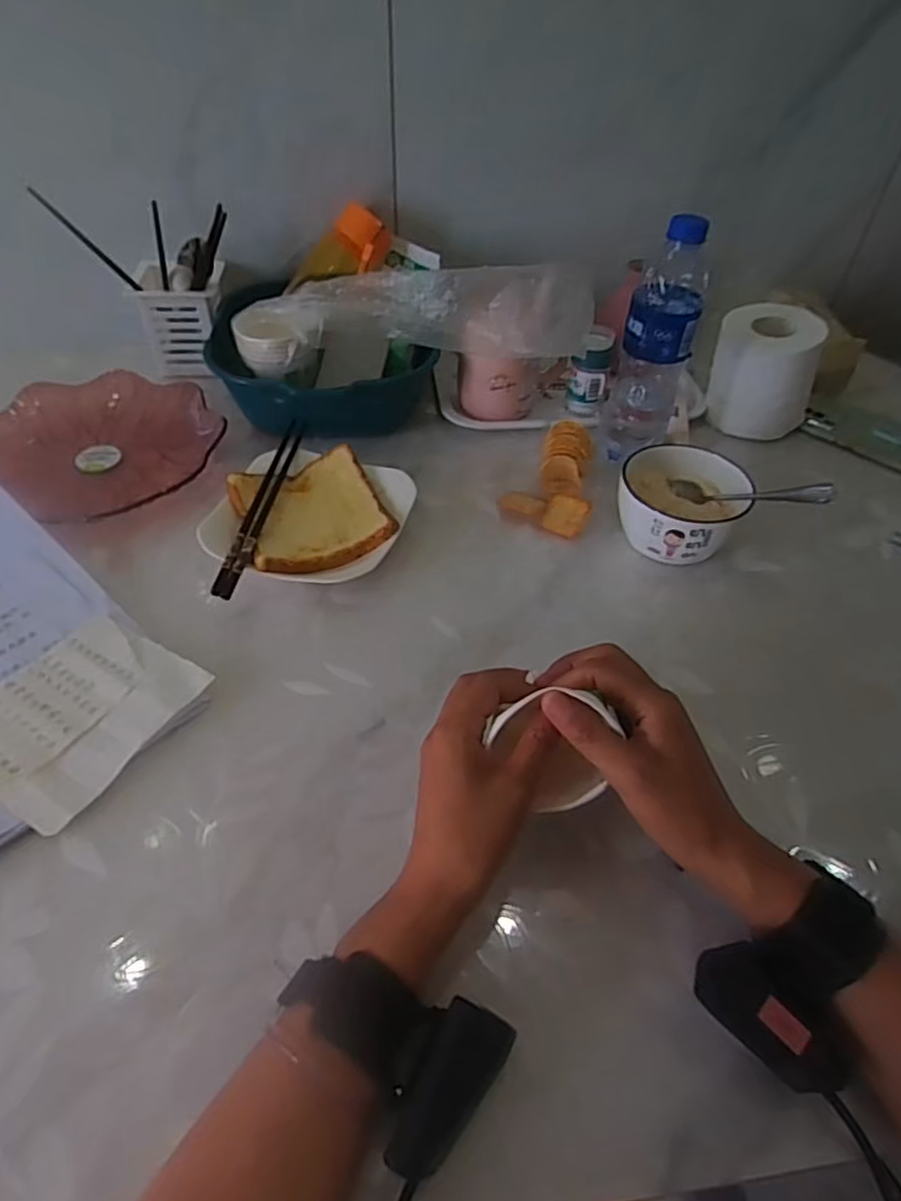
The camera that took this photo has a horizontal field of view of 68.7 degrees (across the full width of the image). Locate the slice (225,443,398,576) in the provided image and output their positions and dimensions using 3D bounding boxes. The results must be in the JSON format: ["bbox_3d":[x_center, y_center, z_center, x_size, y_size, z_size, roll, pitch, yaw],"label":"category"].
[{"bbox_3d":[-0.118,-0.077,0.561,0.116,0.024,0.115,-19,51,-19],"label":"slice"}]

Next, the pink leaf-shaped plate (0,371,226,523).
[{"bbox_3d":[-0.342,-0.150,0.628,0.195,0.029,0.216,29,52,22],"label":"pink leaf-shaped plate"}]

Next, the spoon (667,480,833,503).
[{"bbox_3d":[0.240,-0.089,0.534,0.024,0.019,0.142,-24,20,-23],"label":"spoon"}]

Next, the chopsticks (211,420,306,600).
[{"bbox_3d":[-0.158,-0.086,0.558,0.017,0.011,0.216,6,47,3],"label":"chopsticks"}]

